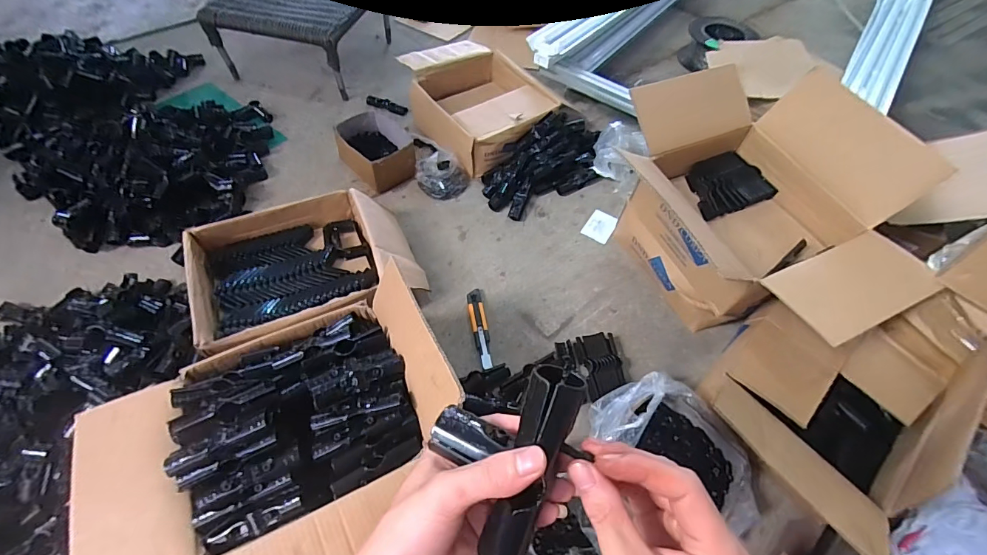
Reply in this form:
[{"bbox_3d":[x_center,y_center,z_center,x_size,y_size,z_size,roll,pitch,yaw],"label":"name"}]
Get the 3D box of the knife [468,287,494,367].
[{"bbox_3d":[-0.028,0.104,0.895,0.033,0.015,0.182,-8,56,-9],"label":"knife"}]

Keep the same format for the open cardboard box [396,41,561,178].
[{"bbox_3d":[-0.050,-0.495,1.225,0.323,0.142,0.442,-23,60,-19],"label":"open cardboard box"}]

